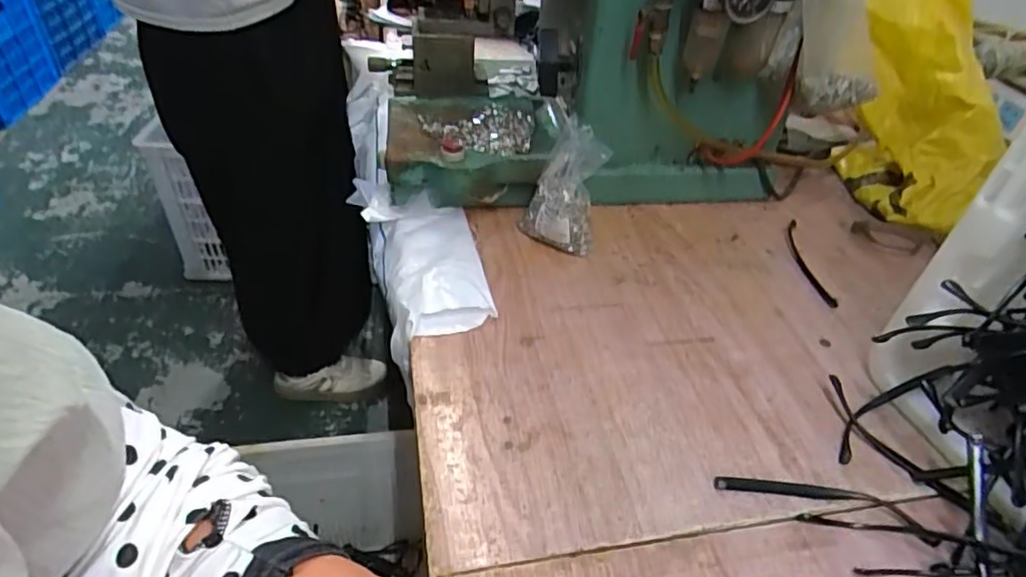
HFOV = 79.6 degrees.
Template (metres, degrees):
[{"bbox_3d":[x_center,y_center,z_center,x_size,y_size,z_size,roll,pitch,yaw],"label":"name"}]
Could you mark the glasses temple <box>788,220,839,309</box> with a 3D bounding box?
[{"bbox_3d":[0.291,-0.028,0.608,0.016,0.005,0.136,5,40,2],"label":"glasses temple"}]

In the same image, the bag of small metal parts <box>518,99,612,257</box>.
[{"bbox_3d":[0.049,-0.099,0.594,0.075,0.128,0.056,7,1,4],"label":"bag of small metal parts"}]

